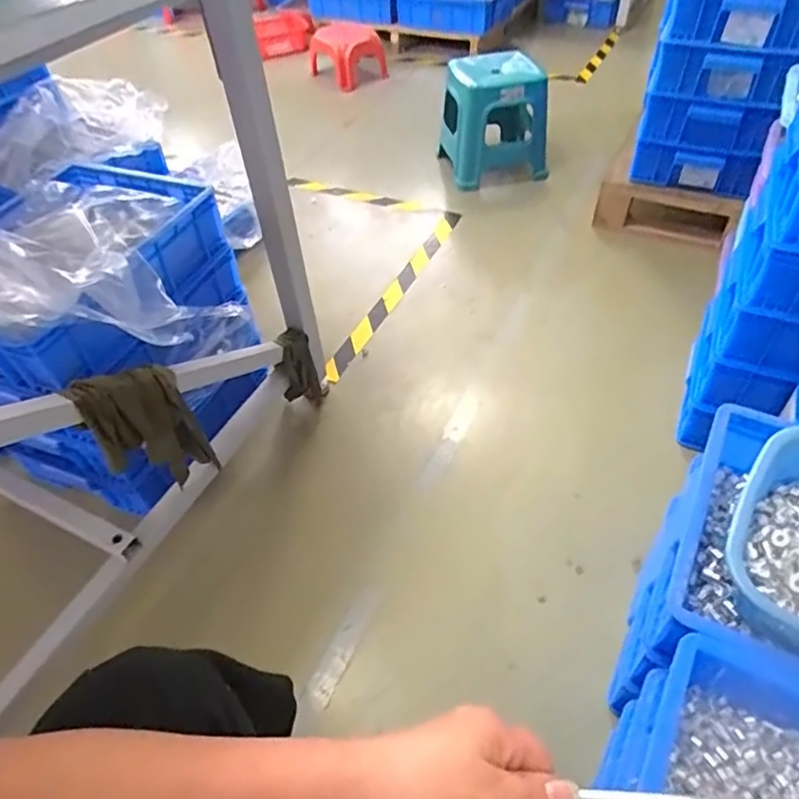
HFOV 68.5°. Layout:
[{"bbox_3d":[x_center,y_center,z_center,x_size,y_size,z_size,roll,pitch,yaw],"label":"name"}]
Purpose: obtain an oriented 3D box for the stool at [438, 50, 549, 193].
[{"bbox_3d":[0.268,-0.803,1.681,0.277,0.262,0.266,-11,48,-6],"label":"stool"}]

